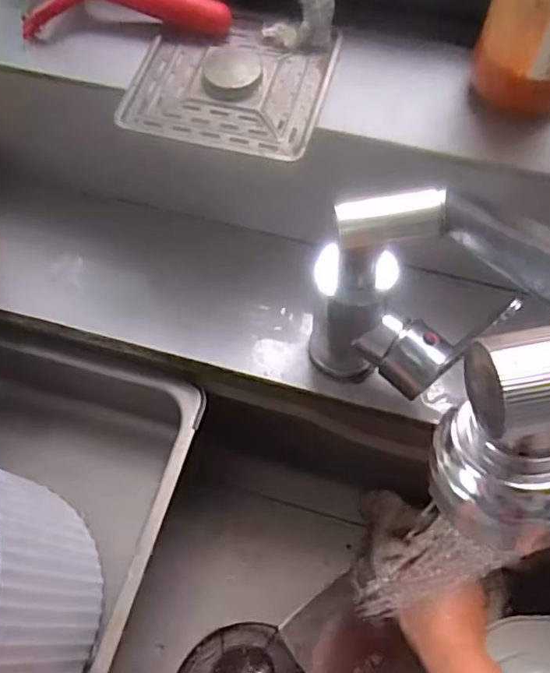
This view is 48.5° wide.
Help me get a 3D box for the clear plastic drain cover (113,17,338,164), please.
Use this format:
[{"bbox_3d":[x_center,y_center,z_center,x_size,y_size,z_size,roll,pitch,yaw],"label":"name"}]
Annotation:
[{"bbox_3d":[-0.029,-0.169,0.400,0.124,0.013,0.107,13,65,6],"label":"clear plastic drain cover"}]

